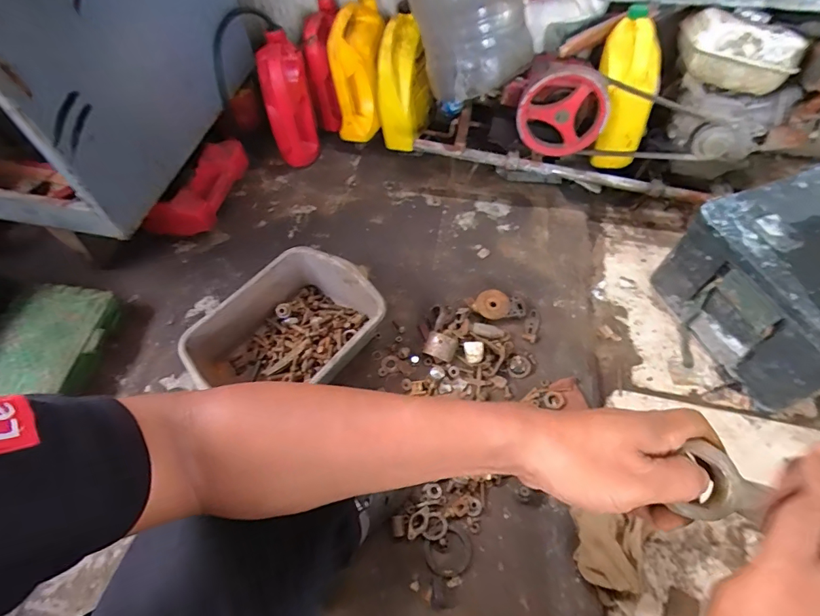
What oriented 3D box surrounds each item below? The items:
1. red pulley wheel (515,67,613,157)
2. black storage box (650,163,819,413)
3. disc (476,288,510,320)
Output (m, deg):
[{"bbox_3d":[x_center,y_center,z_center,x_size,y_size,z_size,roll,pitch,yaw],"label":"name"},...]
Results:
[{"bbox_3d":[0.332,-0.413,0.953,0.187,0.203,0.033,6,57,5],"label":"red pulley wheel"},{"bbox_3d":[0.771,-0.041,0.859,0.346,0.243,0.361,-18,58,-10],"label":"black storage box"},{"bbox_3d":[0.183,-0.009,0.942,0.081,0.008,0.070,-33,68,-20],"label":"disc"}]

